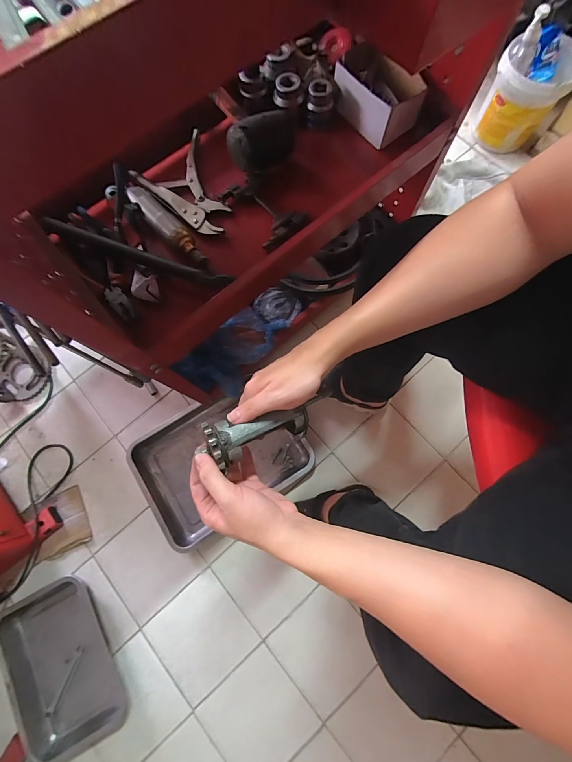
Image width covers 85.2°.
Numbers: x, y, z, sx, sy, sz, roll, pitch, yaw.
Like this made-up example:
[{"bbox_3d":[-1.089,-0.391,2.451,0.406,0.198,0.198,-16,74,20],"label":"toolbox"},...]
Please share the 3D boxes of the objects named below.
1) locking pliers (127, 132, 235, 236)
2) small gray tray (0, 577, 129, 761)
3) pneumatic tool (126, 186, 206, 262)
[{"bbox_3d":[-0.166,-0.328,0.533,0.128,0.024,0.182,-33,78,-7],"label":"locking pliers"},{"bbox_3d":[-0.490,0.615,0.660,0.204,0.037,0.317,-30,77,-9],"label":"small gray tray"},{"bbox_3d":[-0.191,-0.258,0.511,0.041,0.031,0.167,-42,80,-8],"label":"pneumatic tool"}]

